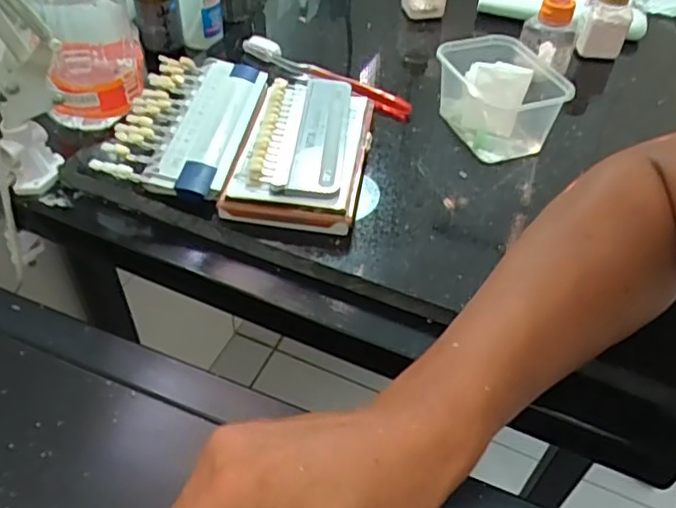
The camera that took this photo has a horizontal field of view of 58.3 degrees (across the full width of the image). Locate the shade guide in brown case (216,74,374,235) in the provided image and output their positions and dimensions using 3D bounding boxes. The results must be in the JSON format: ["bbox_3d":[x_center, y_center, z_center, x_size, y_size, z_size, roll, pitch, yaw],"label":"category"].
[{"bbox_3d":[-0.028,-0.086,0.477,0.100,0.030,0.160,8,46,4],"label":"shade guide in brown case"}]

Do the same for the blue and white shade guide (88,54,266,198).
[{"bbox_3d":[-0.123,-0.108,0.498,0.090,0.027,0.167,7,46,3],"label":"blue and white shade guide"}]

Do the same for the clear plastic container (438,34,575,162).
[{"bbox_3d":[0.132,-0.132,0.509,0.083,0.062,0.110,-8,47,-11],"label":"clear plastic container"}]

